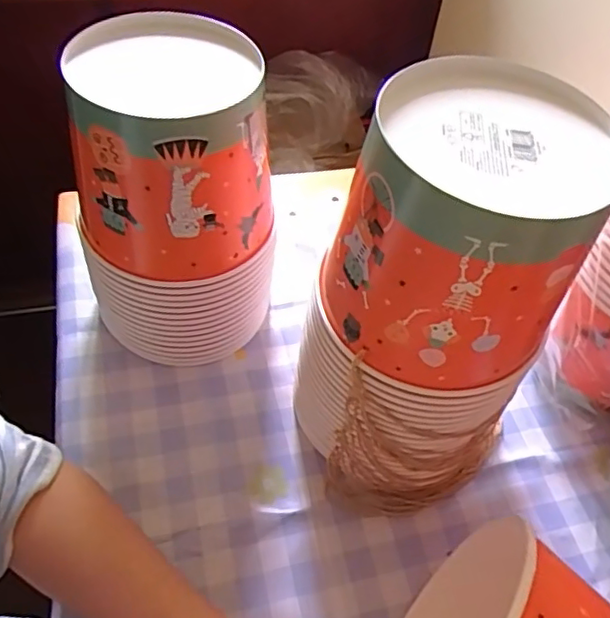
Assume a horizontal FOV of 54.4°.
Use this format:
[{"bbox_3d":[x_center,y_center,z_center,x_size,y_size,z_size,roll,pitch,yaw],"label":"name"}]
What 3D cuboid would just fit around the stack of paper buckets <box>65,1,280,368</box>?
[{"bbox_3d":[-0.102,-0.081,0.470,0.145,0.236,0.132,-4,53,-8],"label":"stack of paper buckets"}]

